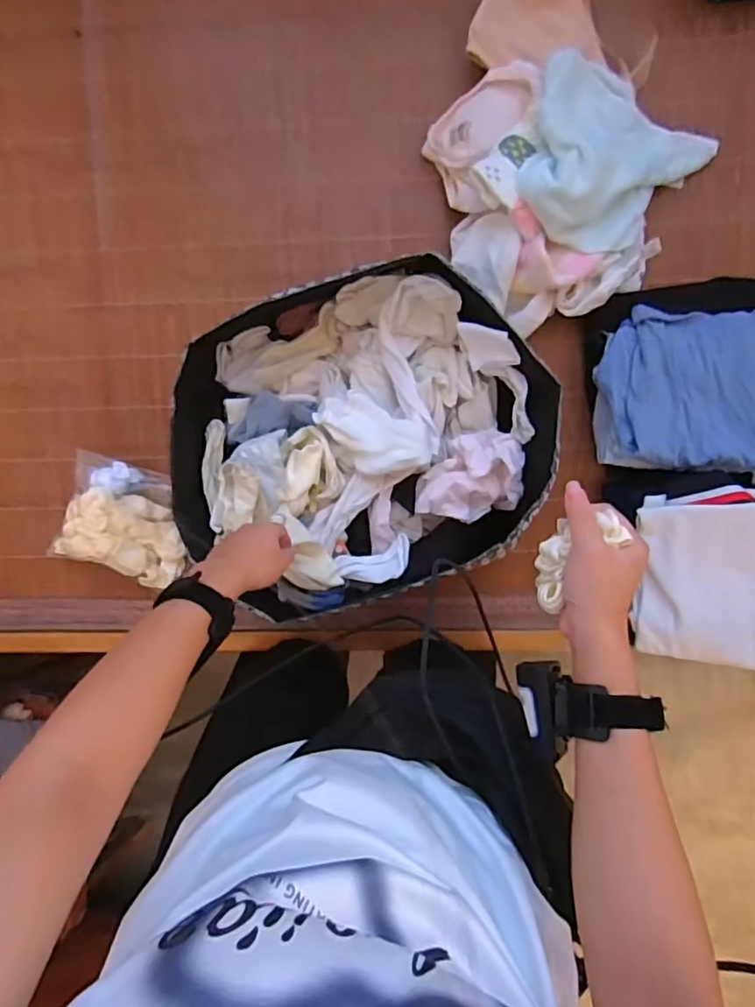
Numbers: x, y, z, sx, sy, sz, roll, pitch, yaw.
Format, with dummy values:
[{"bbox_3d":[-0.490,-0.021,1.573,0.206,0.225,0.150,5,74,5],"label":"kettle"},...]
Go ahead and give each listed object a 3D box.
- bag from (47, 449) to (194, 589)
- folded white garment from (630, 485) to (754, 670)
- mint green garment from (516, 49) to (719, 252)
[{"bbox_3d":[-0.352,0.029,0.804,0.178,0.048,0.152,21,97,1],"label":"bag"},{"bbox_3d":[0.428,0.090,0.674,0.224,0.049,0.216,2,104,16],"label":"folded white garment"},{"bbox_3d":[0.267,-0.422,0.683,0.207,0.118,0.227,0,96,3],"label":"mint green garment"}]

